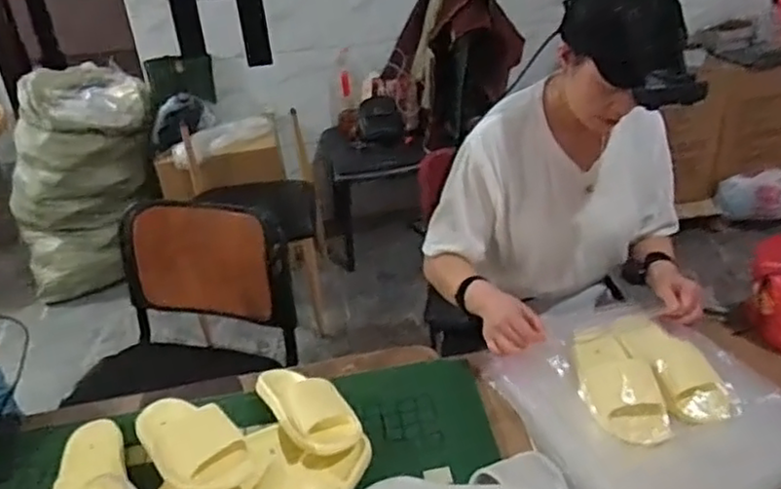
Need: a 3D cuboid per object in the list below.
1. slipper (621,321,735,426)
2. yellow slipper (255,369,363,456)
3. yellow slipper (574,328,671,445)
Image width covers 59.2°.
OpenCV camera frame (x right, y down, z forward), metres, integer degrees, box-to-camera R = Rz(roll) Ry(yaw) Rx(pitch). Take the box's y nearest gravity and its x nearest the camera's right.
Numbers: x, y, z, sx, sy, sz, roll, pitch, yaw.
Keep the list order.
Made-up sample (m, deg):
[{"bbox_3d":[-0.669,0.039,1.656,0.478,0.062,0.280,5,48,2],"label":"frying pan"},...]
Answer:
[{"bbox_3d":[0.437,0.188,1.063,0.095,0.059,0.220,-8,31,-6],"label":"slipper"},{"bbox_3d":[-0.125,0.227,1.001,0.100,0.057,0.209,-22,35,-27],"label":"yellow slipper"},{"bbox_3d":[0.342,0.204,1.048,0.107,0.059,0.243,-5,31,-1],"label":"yellow slipper"}]

